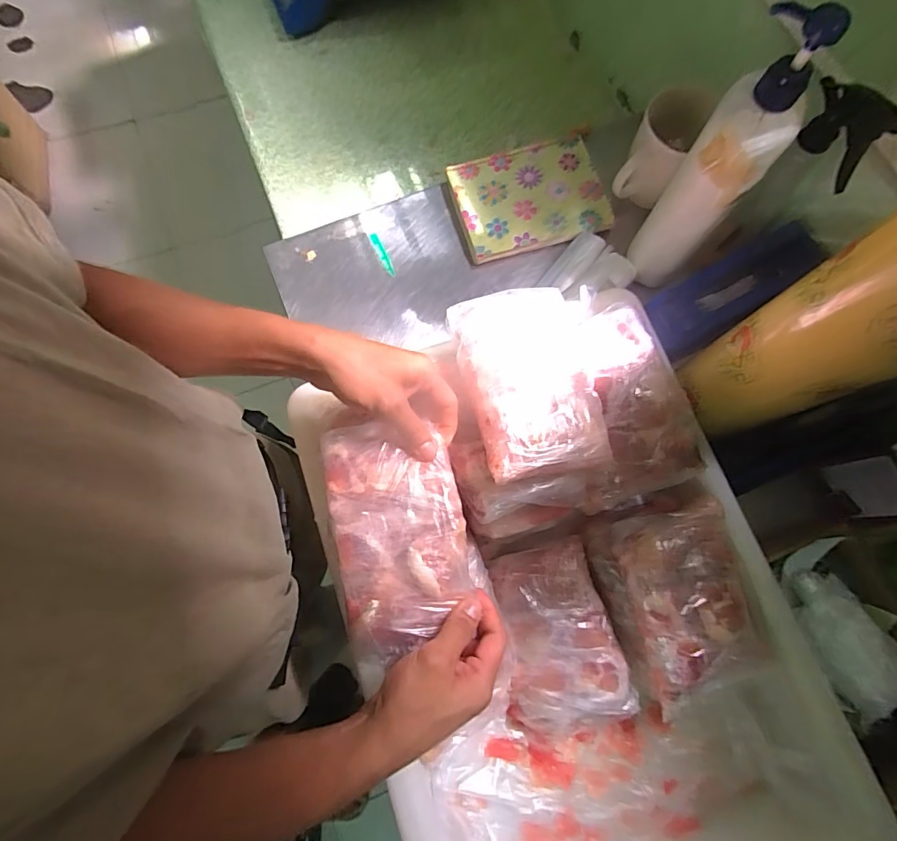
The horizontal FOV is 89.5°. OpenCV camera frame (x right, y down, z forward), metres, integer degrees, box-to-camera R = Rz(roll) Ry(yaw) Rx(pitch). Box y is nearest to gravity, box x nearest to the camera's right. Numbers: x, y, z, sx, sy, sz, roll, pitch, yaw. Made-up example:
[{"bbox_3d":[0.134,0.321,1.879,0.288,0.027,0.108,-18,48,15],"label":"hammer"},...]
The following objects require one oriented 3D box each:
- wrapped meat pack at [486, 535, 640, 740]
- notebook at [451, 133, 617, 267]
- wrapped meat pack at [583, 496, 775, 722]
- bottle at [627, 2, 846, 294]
[{"bbox_3d":[0.112,0.226,0.480,0.117,0.046,0.177,-13,76,-6],"label":"wrapped meat pack"},{"bbox_3d":[0.110,-0.308,0.626,0.202,0.019,0.147,-15,76,-6],"label":"notebook"},{"bbox_3d":[0.236,0.178,0.456,0.133,0.059,0.192,-18,76,-7],"label":"wrapped meat pack"},{"bbox_3d":[0.276,-0.251,0.471,0.079,0.274,0.079,31,76,6],"label":"bottle"}]

